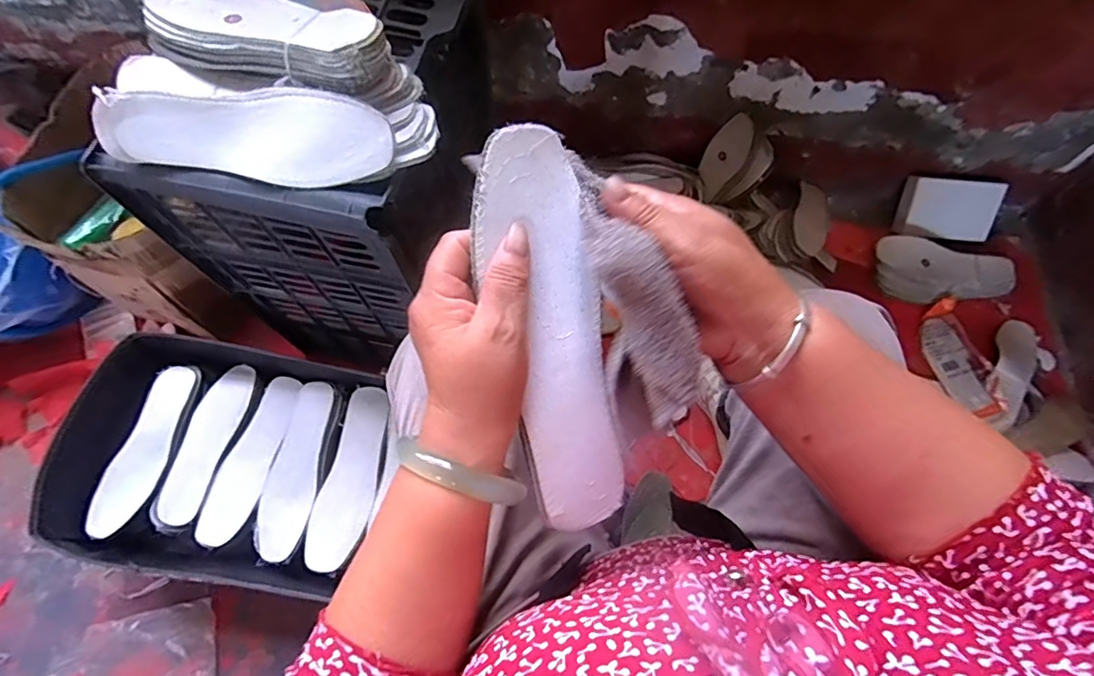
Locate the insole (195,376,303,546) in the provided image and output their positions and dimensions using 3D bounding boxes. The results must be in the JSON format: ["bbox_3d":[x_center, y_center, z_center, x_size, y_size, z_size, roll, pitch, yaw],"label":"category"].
[{"bbox_3d":[-0.404,0.161,0.724,0.070,0.011,0.226,10,69,5],"label":"insole"}]

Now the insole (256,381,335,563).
[{"bbox_3d":[-0.336,0.170,0.710,0.072,0.017,0.229,5,69,2],"label":"insole"}]

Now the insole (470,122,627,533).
[{"bbox_3d":[0.002,0.001,0.299,0.061,0.017,0.224,-11,99,-4],"label":"insole"}]

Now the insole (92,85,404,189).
[{"bbox_3d":[-0.251,-0.171,0.443,0.238,0.011,0.071,7,107,-1],"label":"insole"}]

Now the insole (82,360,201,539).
[{"bbox_3d":[-0.546,0.147,0.720,0.059,0.016,0.228,13,69,6],"label":"insole"}]

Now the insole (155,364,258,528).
[{"bbox_3d":[-0.474,0.143,0.735,0.078,0.016,0.220,9,69,4],"label":"insole"}]

